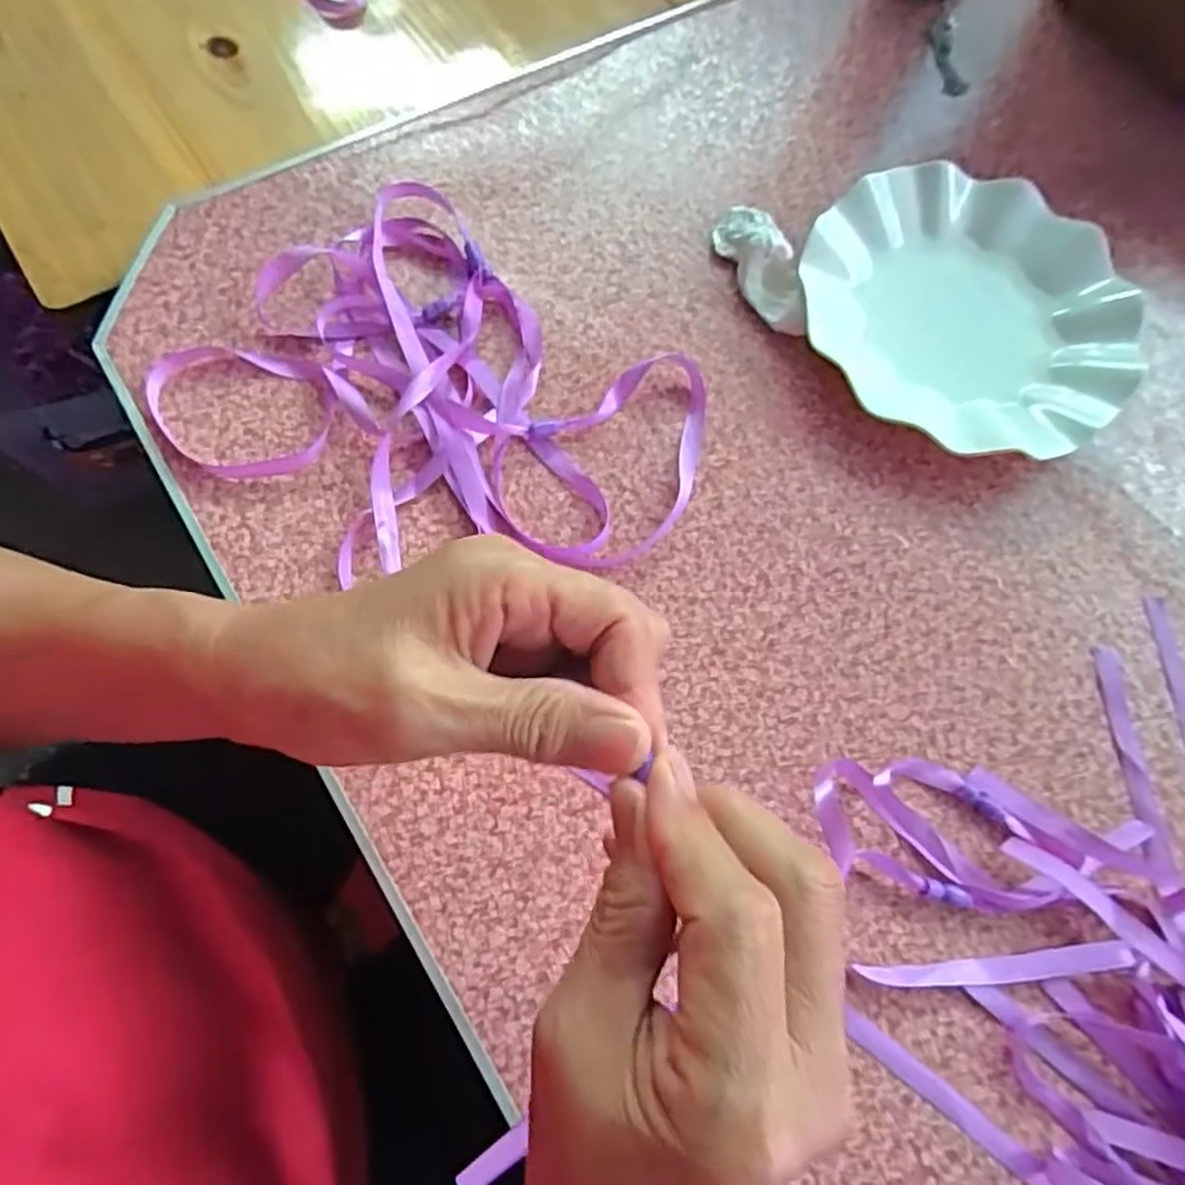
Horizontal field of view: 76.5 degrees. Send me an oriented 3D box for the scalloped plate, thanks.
[{"bbox_3d":[0.207,-0.156,0.418,0.179,0.027,0.167,1,71,-4],"label":"scalloped plate"}]

